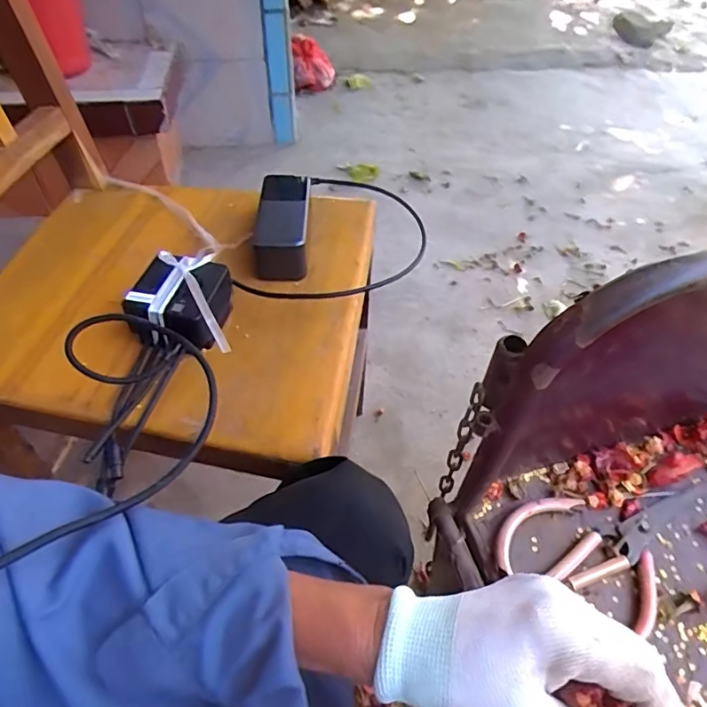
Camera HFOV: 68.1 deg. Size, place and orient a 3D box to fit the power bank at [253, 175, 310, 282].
[{"bbox_3d":[-0.079,-0.142,0.584,0.056,0.054,0.132,1,48,-3],"label":"power bank"}]

